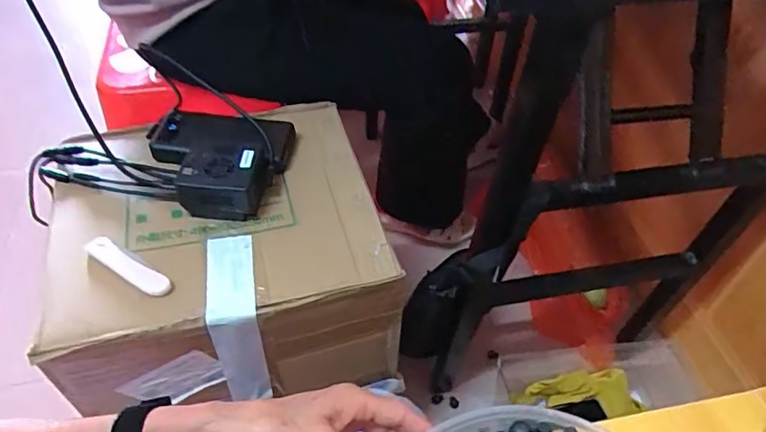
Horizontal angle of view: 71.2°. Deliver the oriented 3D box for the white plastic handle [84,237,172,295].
[{"bbox_3d":[-0.241,0.047,0.505,0.097,0.016,0.020,25,52,20],"label":"white plastic handle"}]

